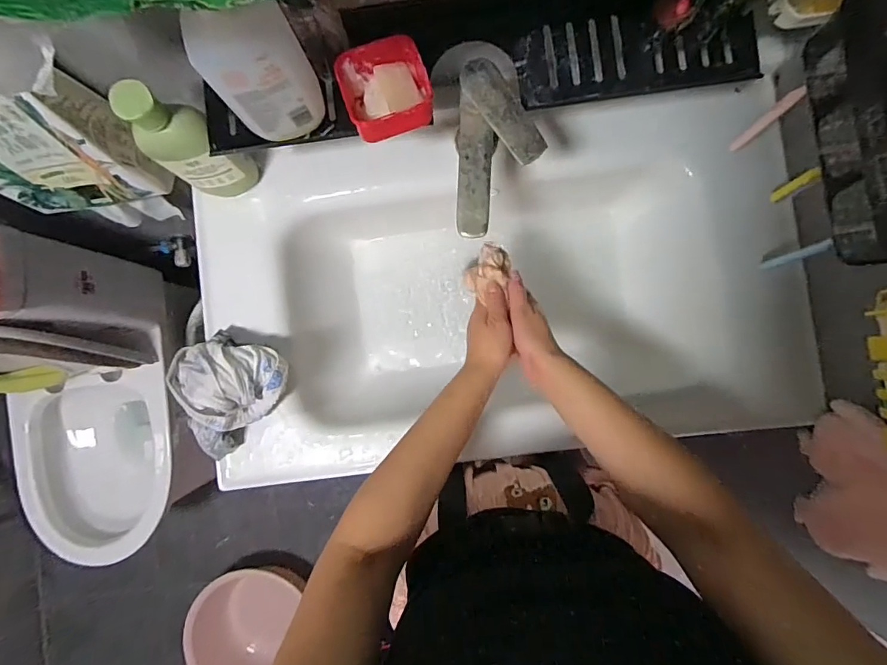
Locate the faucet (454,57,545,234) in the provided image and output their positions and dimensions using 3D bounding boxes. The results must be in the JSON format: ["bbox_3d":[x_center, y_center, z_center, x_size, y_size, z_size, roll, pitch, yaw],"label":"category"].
[{"bbox_3d":[0.054,-0.201,0.484,0.102,0.050,0.184,-1,88,3],"label":"faucet"}]

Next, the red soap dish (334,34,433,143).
[{"bbox_3d":[-0.060,-0.253,0.475,0.089,0.036,0.102,-18,87,2],"label":"red soap dish"}]

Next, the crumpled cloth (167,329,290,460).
[{"bbox_3d":[-0.290,0.065,0.594,0.135,0.083,0.154,45,90,4],"label":"crumpled cloth"}]

